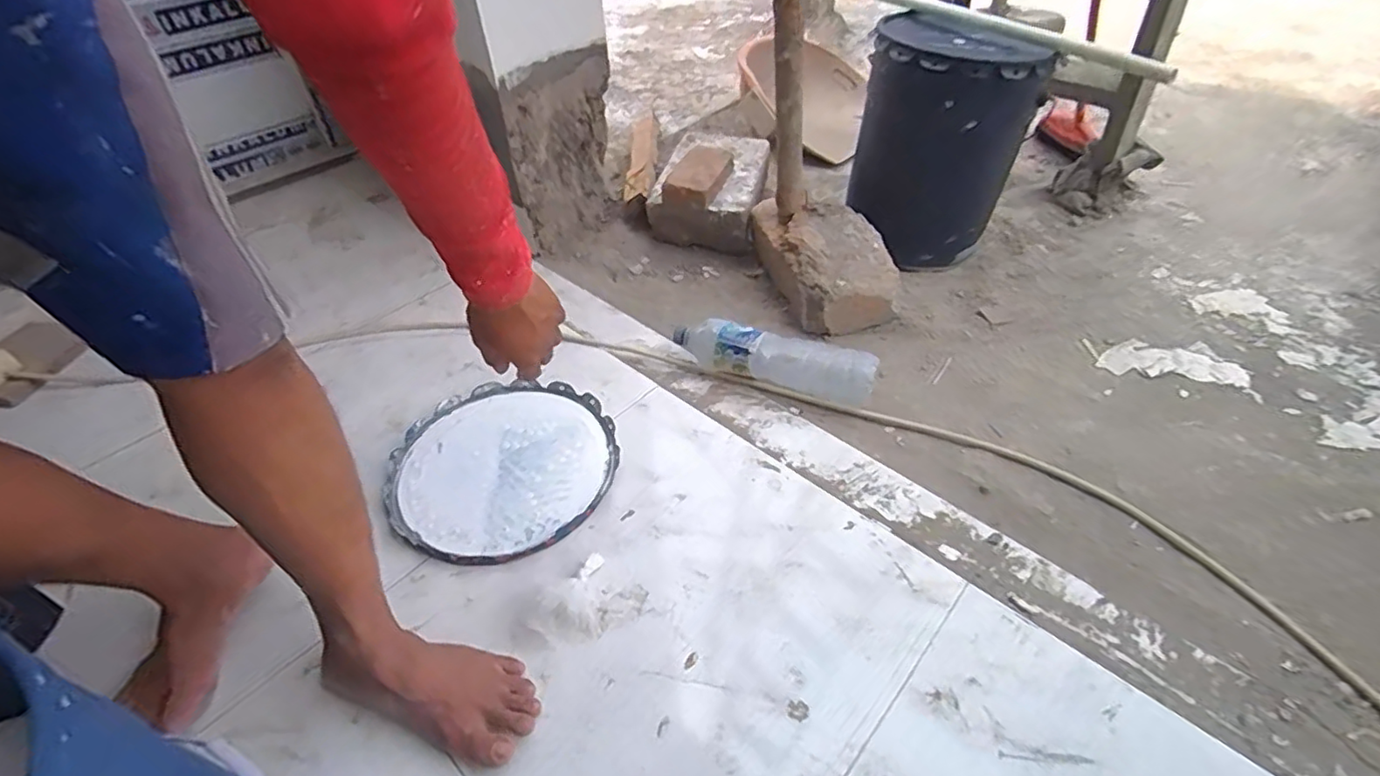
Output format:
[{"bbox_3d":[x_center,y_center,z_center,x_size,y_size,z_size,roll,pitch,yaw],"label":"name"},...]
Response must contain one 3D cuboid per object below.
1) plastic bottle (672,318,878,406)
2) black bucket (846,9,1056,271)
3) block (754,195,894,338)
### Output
[{"bbox_3d":[0.123,-0.045,0.946,0.319,0.076,0.080,12,46,16],"label":"plastic bottle"},{"bbox_3d":[0.441,-0.432,1.113,0.259,0.377,0.259,9,45,13],"label":"black bucket"},{"bbox_3d":[0.237,-0.230,1.087,0.177,0.131,0.298,-11,44,-9],"label":"block"}]

